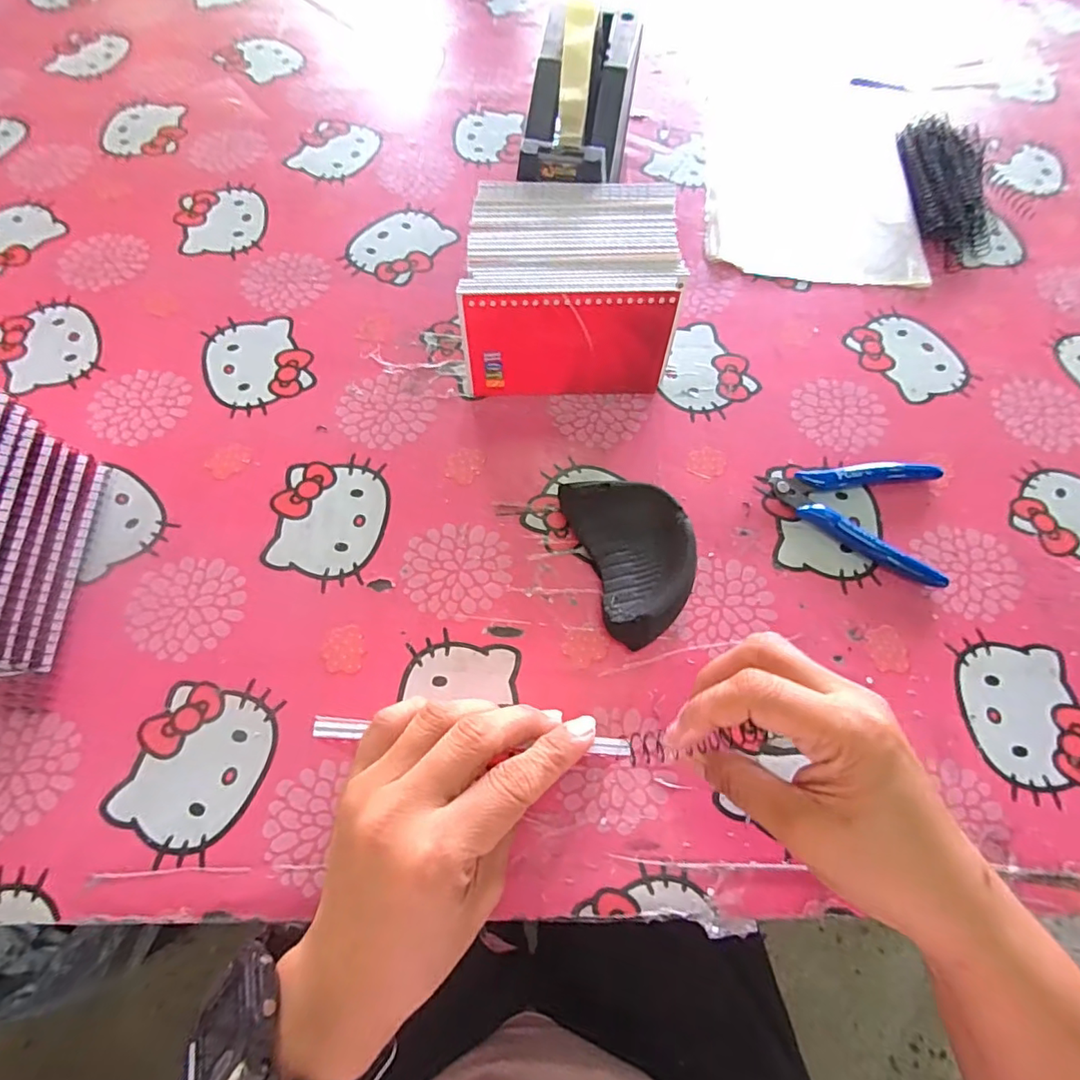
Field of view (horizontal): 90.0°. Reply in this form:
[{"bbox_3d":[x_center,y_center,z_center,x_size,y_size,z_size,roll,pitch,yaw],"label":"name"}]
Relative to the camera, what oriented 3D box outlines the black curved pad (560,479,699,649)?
[{"bbox_3d":[0.060,0.008,0.325,0.065,0.030,0.101,-16,67,-9],"label":"black curved pad"}]

